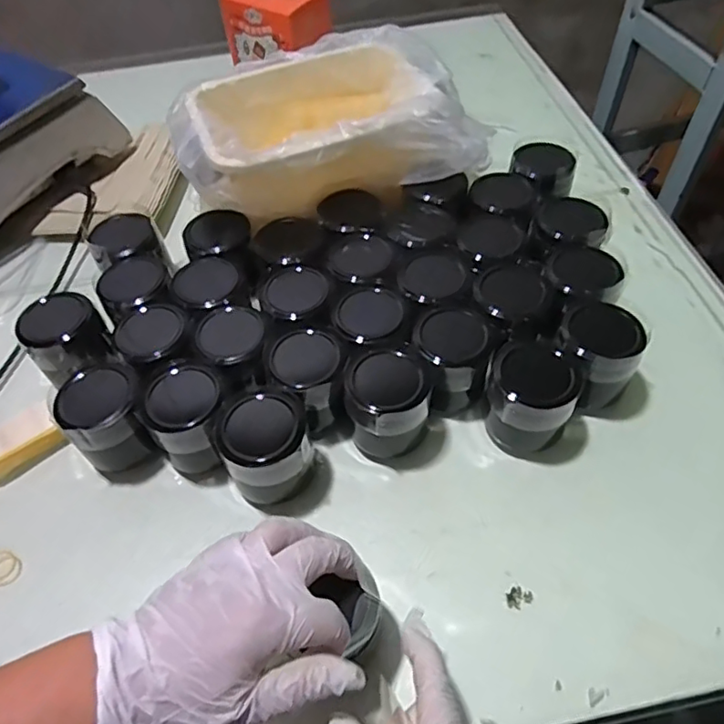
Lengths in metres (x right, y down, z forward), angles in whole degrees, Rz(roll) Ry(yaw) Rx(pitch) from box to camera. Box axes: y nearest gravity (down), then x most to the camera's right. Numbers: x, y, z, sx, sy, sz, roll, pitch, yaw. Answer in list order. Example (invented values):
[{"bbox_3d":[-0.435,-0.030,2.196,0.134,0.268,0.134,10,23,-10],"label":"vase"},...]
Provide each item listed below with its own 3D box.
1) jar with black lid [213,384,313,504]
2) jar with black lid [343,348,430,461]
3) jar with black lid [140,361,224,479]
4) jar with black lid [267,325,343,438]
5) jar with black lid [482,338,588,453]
[{"bbox_3d":[-0.073,0.067,0.452,0.064,0.081,0.071,-24,54,-15],"label":"jar with black lid"},{"bbox_3d":[0.018,0.036,0.467,0.057,0.083,0.061,-2,51,2],"label":"jar with black lid"},{"bbox_3d":[-0.134,0.050,0.467,0.059,0.080,0.059,-2,51,2],"label":"jar with black lid"},{"bbox_3d":[-0.042,0.017,0.487,0.060,0.075,0.066,-35,58,-22],"label":"jar with black lid"},{"bbox_3d":[0.132,0.033,0.464,0.065,0.074,0.064,-2,51,2],"label":"jar with black lid"}]

